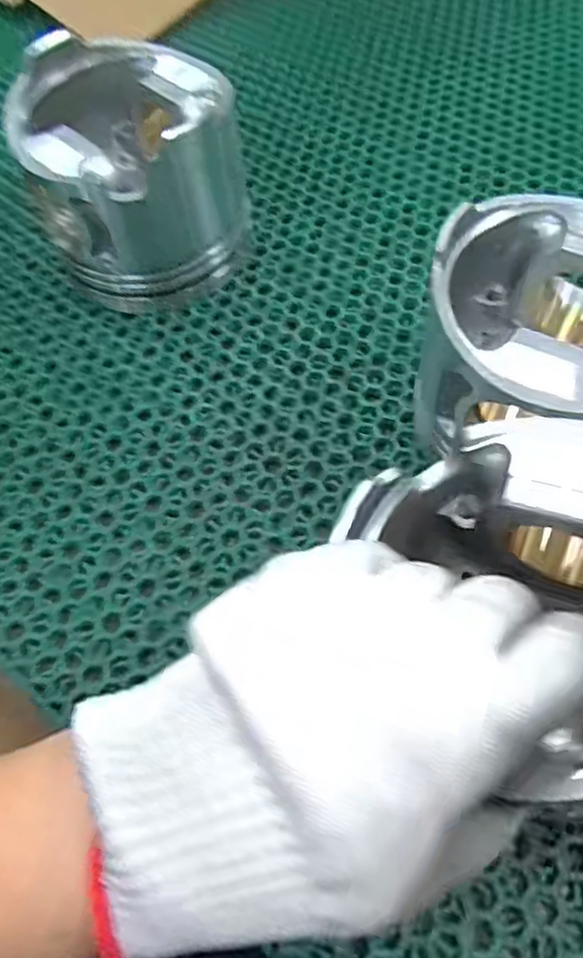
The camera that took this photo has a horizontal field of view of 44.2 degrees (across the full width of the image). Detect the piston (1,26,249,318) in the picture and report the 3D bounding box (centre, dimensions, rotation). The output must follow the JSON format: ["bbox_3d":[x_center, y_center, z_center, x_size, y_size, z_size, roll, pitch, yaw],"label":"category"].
[{"bbox_3d":[-0.081,-0.166,0.390,0.107,0.096,0.105,-4,60,1],"label":"piston"}]

